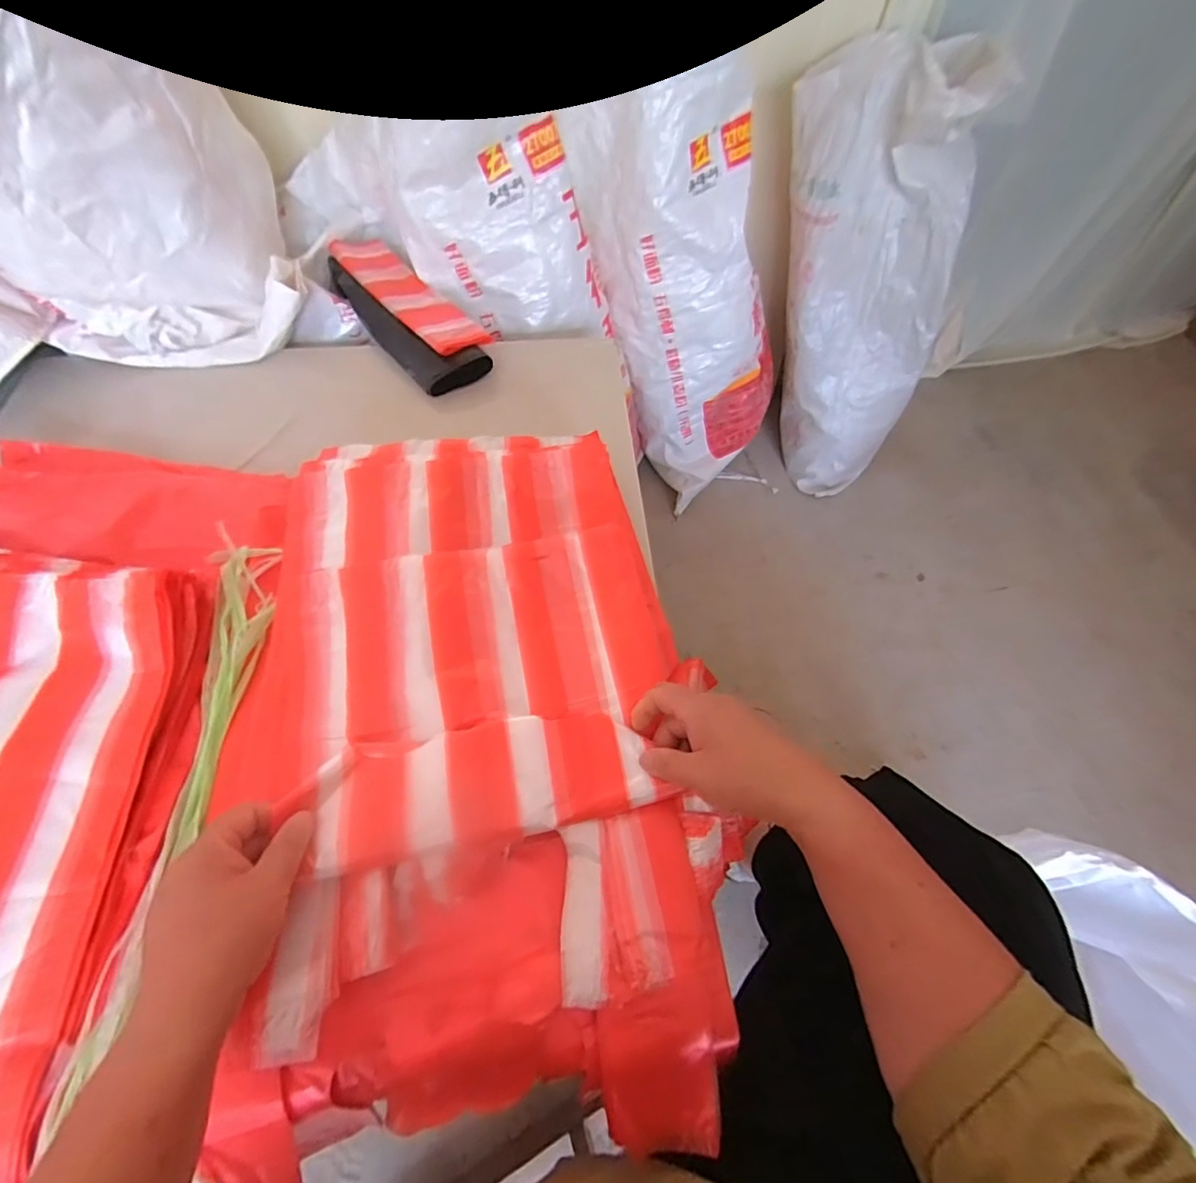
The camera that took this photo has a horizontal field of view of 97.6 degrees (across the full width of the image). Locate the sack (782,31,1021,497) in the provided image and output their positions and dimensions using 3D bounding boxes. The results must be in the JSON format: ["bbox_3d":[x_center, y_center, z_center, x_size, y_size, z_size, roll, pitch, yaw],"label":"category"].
[{"bbox_3d":[0.490,-0.513,0.952,0.219,0.719,0.267,-36,51,-17],"label":"sack"}]

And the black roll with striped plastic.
[{"bbox_3d":[-0.273,-0.393,0.732,0.113,0.047,0.309,-39,68,-20],"label":"black roll with striped plastic"}]

